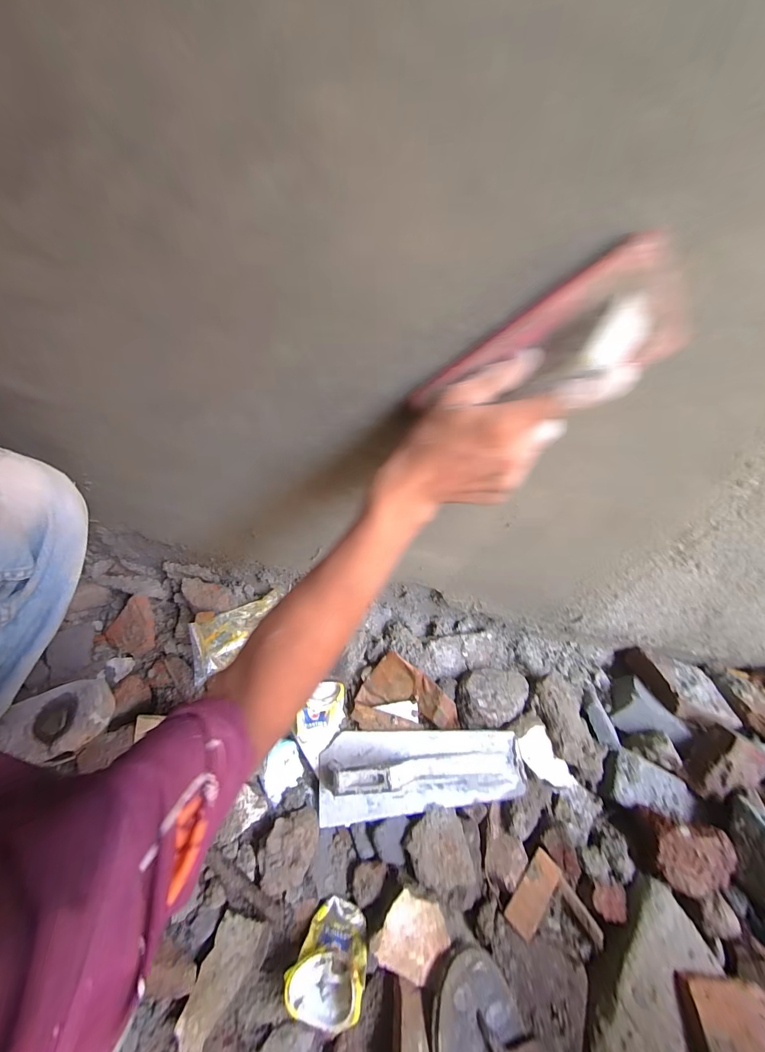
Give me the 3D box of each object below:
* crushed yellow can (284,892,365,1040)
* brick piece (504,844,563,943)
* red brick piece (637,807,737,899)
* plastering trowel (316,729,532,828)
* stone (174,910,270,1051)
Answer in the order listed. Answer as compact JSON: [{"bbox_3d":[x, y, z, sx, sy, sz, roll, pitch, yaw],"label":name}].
[{"bbox_3d":[-0.056,0.488,0.398,0.080,0.051,0.093,28,55,18],"label":"crushed yellow can"},{"bbox_3d":[0.196,0.471,0.458,0.088,0.013,0.034,-36,61,-27],"label":"brick piece"},{"bbox_3d":[0.416,0.448,0.487,0.106,0.041,0.081,14,52,8],"label":"red brick piece"},{"bbox_3d":[0.054,0.340,0.506,0.284,0.065,0.101,-4,51,-6],"label":"plastering trowel"},{"bbox_3d":[-0.175,0.502,0.393,0.058,0.032,0.102,16,52,10],"label":"stone"}]

